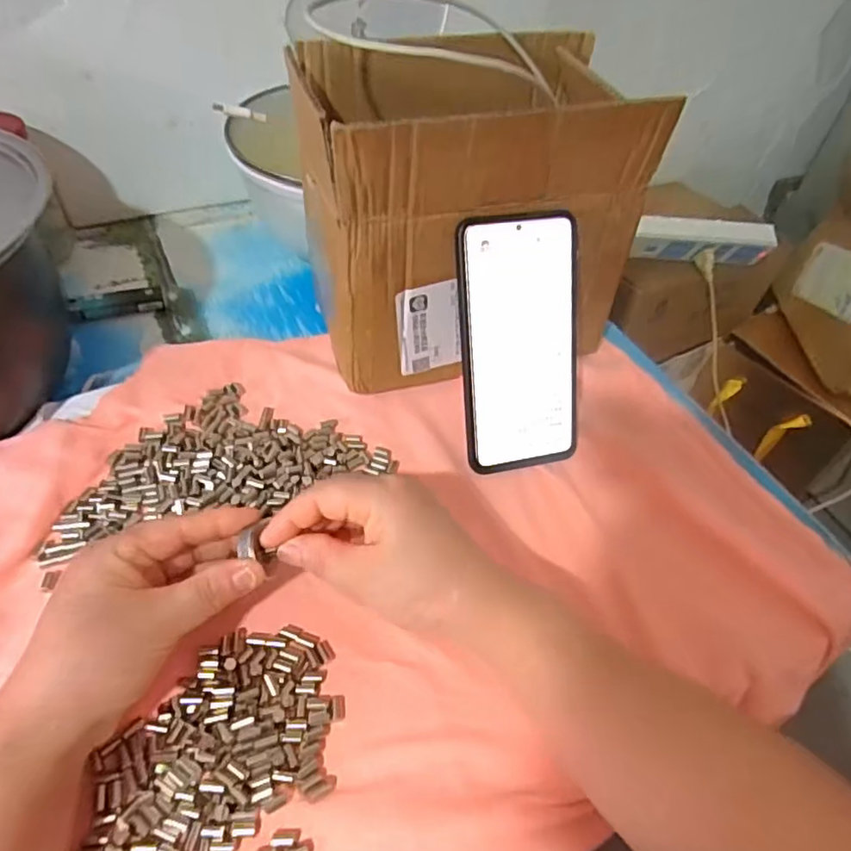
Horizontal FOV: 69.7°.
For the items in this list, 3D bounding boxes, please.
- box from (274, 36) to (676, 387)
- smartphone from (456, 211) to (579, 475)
[{"bbox_3d":[0.023,-0.143,0.426,0.213,0.215,0.123,-11,50,-14],"label":"box"},{"bbox_3d":[0.061,-0.049,0.391,0.077,0.159,0.010,-8,18,-12],"label":"smartphone"}]

